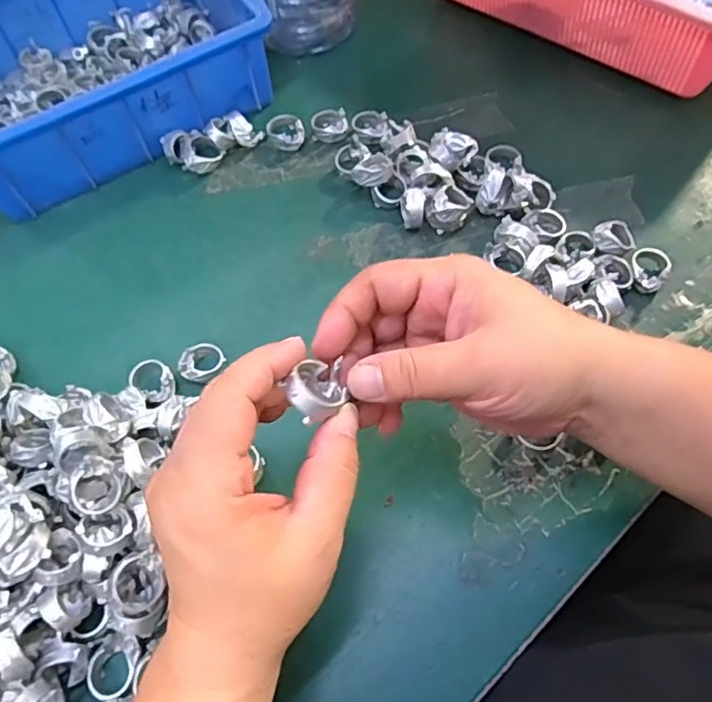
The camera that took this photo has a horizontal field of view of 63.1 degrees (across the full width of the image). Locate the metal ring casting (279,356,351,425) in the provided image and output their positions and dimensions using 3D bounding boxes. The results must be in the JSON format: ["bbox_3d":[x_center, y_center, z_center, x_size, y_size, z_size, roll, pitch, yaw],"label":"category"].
[{"bbox_3d":[-0.016,0.015,0.231,0.024,0.021,0.024,-1,62,3],"label":"metal ring casting"}]

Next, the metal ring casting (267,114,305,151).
[{"bbox_3d":[-0.053,-0.166,0.441,0.027,0.014,0.027,-13,62,-4],"label":"metal ring casting"}]

